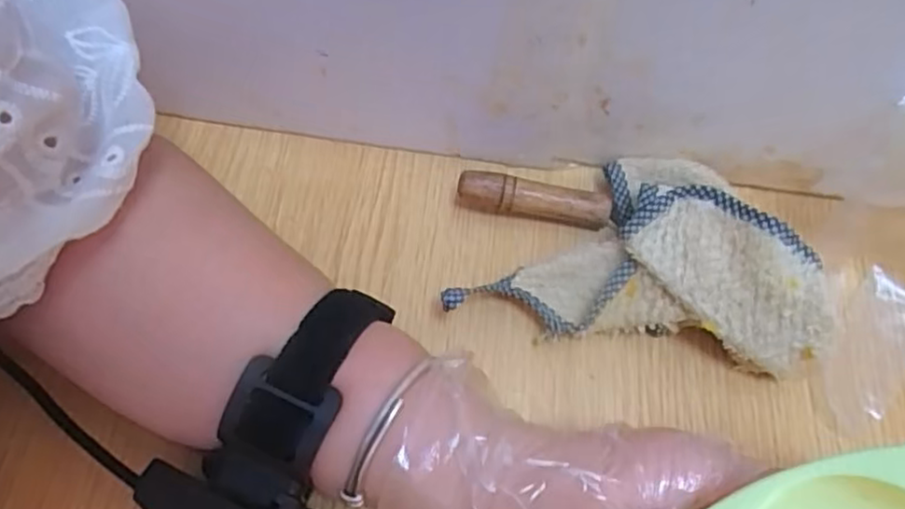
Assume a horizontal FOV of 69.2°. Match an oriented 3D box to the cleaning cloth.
[{"bbox_3d":[0.087,-0.008,0.301,0.153,0.055,0.095,12,66,4],"label":"cleaning cloth"}]

